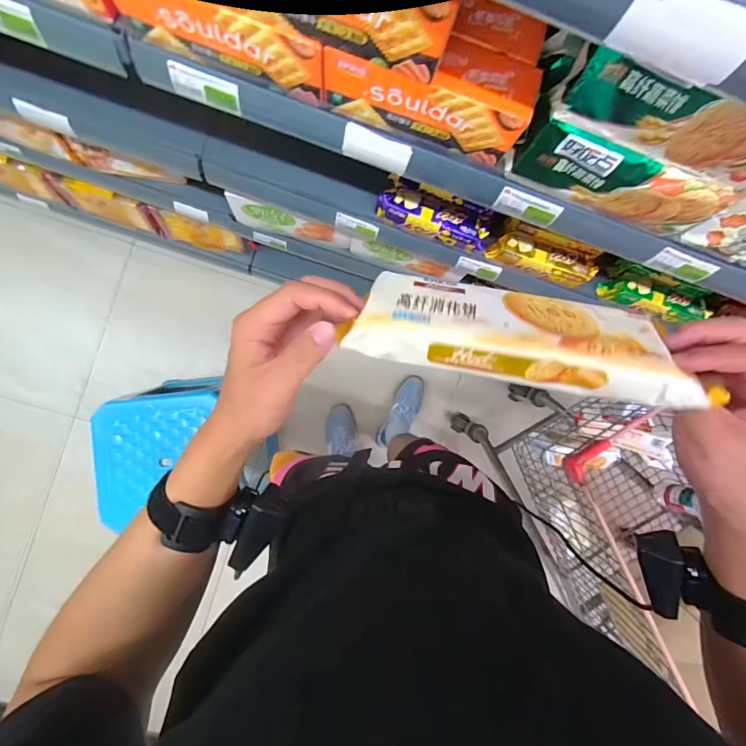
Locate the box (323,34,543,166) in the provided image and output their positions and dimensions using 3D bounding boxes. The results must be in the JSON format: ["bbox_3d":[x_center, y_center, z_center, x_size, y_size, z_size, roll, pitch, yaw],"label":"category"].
[{"bbox_3d":[0.058,-0.302,0.424,0.206,0.084,0.068,14,88,-6],"label":"box"}]

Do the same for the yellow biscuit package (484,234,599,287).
[{"bbox_3d":[0.296,-0.196,0.697,0.180,0.048,0.043,19,88,-5],"label":"yellow biscuit package"}]

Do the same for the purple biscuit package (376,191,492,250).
[{"bbox_3d":[0.104,-0.261,0.682,0.196,0.043,0.053,15,88,-6],"label":"purple biscuit package"}]

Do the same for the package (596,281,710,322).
[{"bbox_3d":[0.502,-0.125,0.711,0.184,0.048,0.041,17,88,7],"label":"package"}]

